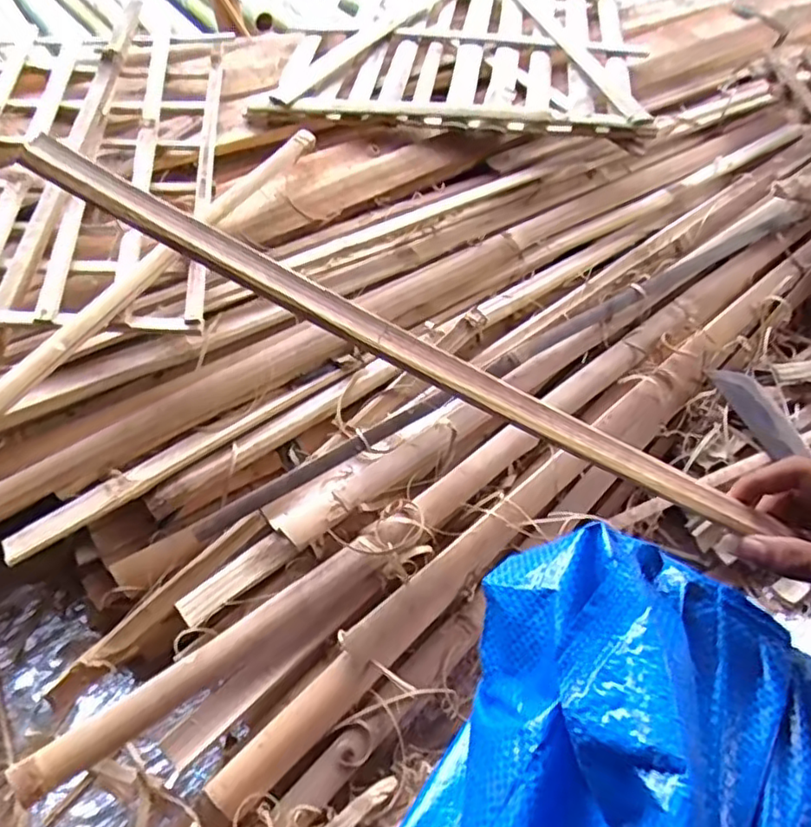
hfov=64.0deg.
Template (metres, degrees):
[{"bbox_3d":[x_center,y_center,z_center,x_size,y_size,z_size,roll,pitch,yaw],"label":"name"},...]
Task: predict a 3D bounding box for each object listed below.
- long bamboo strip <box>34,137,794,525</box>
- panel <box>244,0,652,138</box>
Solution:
[{"bbox_3d":[0.016,-0.025,0.315,0.391,0.008,0.022,26,49,-13],"label":"long bamboo strip"},{"bbox_3d":[0.087,-0.545,0.945,0.489,0.027,0.505,9,50,6],"label":"panel"}]

